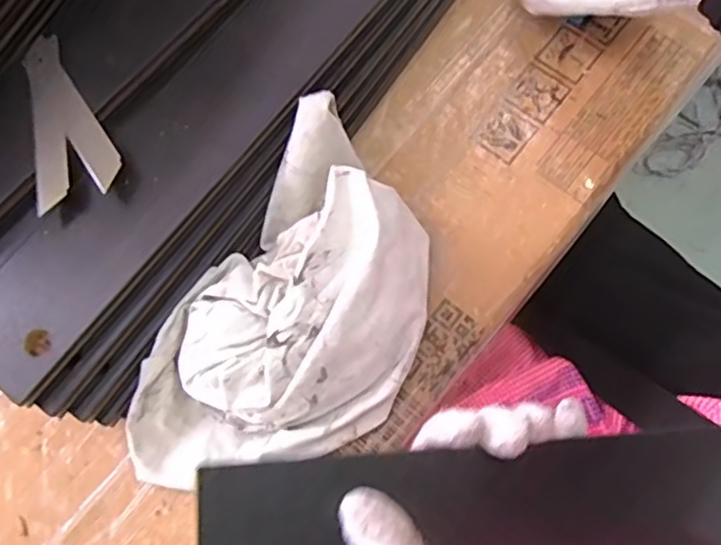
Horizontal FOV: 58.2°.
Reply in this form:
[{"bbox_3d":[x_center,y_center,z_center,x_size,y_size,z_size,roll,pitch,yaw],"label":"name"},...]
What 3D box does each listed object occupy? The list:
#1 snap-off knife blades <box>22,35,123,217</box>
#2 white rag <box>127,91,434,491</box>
[{"bbox_3d":[-0.156,-0.082,0.349,0.040,0.010,0.097,-14,76,-2],"label":"snap-off knife blades"},{"bbox_3d":[-0.035,0.033,0.355,0.121,0.063,0.208,33,79,9],"label":"white rag"}]

